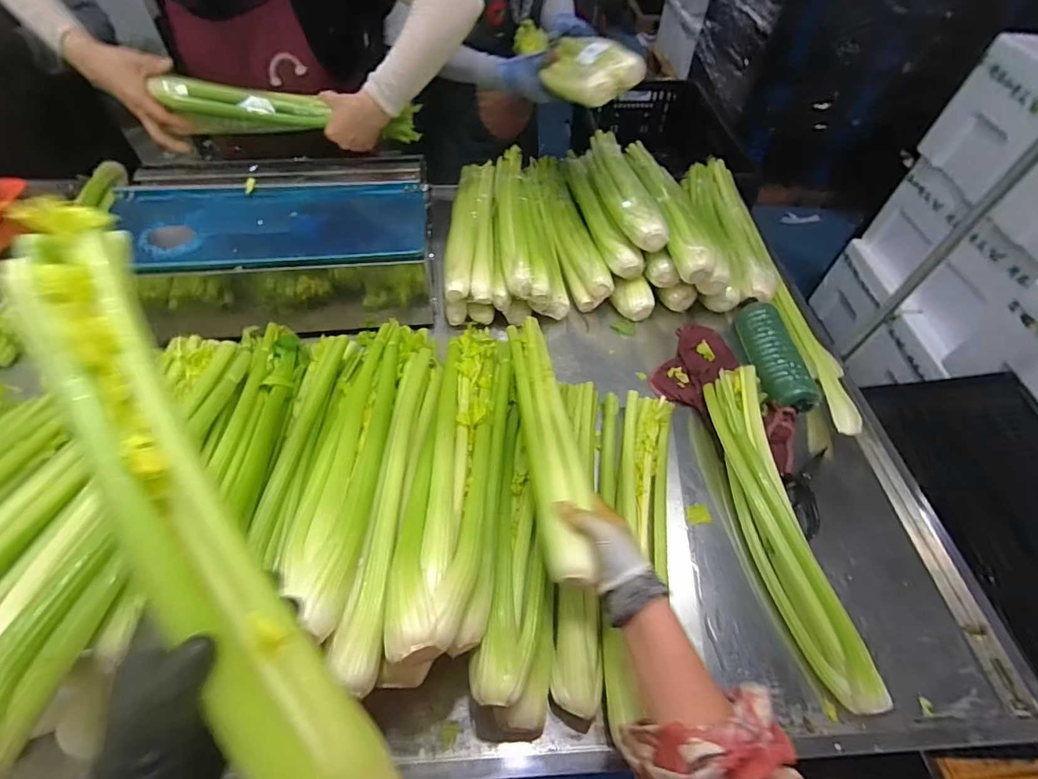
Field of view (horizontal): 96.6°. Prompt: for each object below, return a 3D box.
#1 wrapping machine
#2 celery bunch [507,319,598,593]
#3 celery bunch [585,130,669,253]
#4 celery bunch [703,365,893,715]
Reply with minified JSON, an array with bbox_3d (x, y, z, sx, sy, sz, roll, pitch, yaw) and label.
[{"bbox_3d":[-0.407,-0.252,0.818,0.485,0.166,0.292,-4,54,-7],"label":"wrapping machine"},{"bbox_3d":[0.040,0.050,0.619,0.074,0.062,0.421,-3,45,-6],"label":"celery bunch"},{"bbox_3d":[0.193,-0.408,0.926,0.083,0.074,0.412,-4,54,-7],"label":"celery bunch"},{"bbox_3d":[0.341,0.164,0.617,0.070,0.065,0.431,-2,53,-5],"label":"celery bunch"}]

